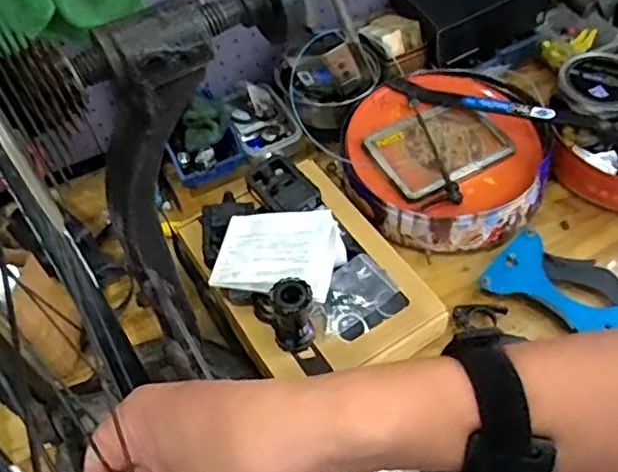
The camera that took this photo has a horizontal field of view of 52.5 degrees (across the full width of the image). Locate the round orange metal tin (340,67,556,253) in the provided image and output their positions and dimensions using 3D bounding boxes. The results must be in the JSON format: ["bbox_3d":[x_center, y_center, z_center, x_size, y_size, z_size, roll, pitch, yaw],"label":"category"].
[{"bbox_3d":[0.203,-0.118,0.907,0.285,0.085,0.268,-2,53,3],"label":"round orange metal tin"}]

